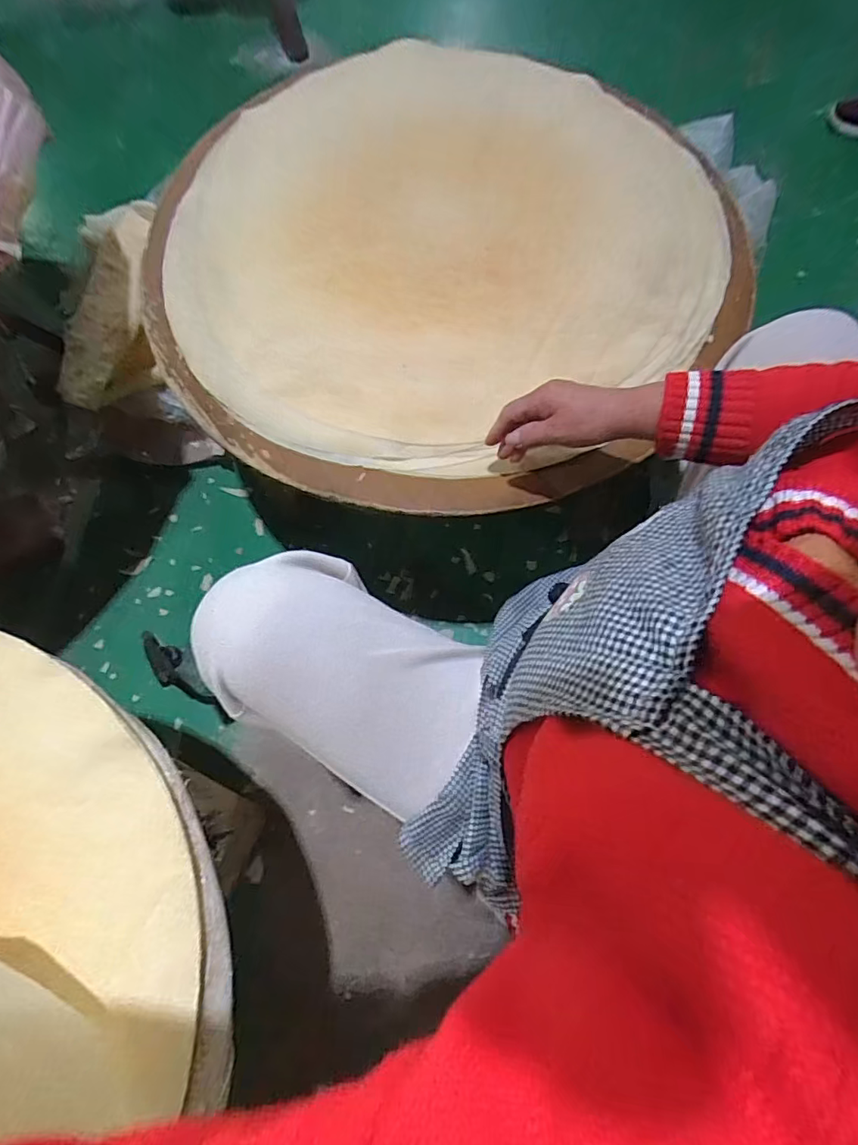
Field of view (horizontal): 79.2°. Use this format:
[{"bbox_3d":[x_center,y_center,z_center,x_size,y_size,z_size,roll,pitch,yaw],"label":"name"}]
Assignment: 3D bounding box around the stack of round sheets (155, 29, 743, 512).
[{"bbox_3d":[0.029,-0.386,0.620,0.720,0.083,0.643,-17,72,-5],"label":"stack of round sheets"}]

